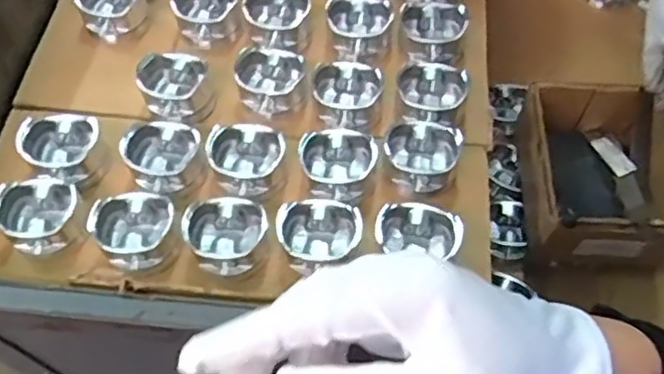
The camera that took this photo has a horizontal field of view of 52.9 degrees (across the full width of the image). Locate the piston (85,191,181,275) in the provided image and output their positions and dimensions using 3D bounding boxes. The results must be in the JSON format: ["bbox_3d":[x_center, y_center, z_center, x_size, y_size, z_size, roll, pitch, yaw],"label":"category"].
[{"bbox_3d":[-0.186,0.041,0.641,0.073,0.051,0.079,0,62,0],"label":"piston"}]

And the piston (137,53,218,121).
[{"bbox_3d":[-0.169,-0.109,0.732,0.073,0.052,0.071,0,62,0],"label":"piston"}]

